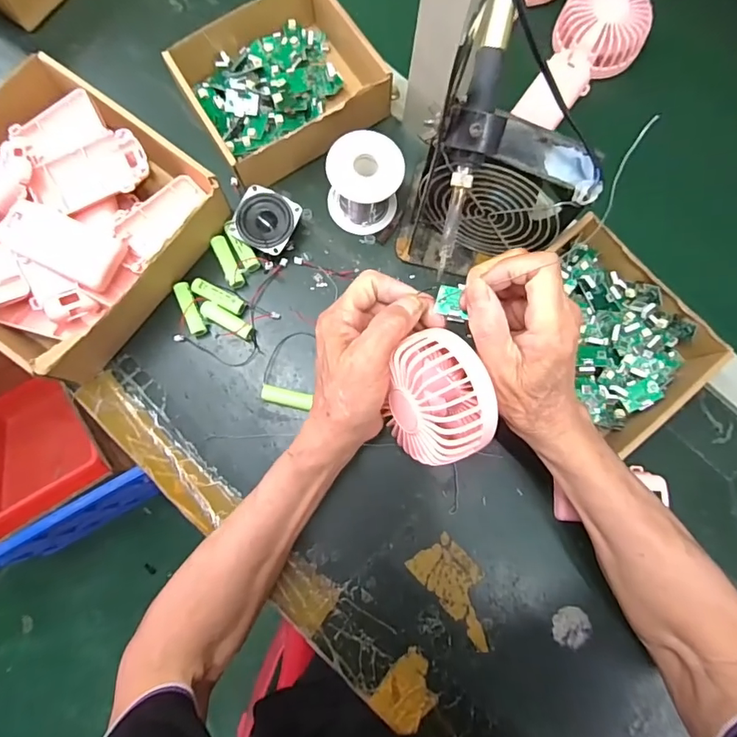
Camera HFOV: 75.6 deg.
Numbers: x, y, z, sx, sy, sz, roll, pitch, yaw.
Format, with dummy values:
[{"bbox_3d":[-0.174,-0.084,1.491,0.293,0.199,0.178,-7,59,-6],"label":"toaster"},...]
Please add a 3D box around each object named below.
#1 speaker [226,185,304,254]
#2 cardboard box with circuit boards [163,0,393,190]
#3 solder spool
[{"bbox_3d":[-0.094,-0.134,0.441,0.054,0.031,0.054,30,80,4],"label":"speaker"},{"bbox_3d":[-0.078,-0.269,0.453,0.172,0.055,0.157,-31,81,-7],"label":"cardboard box with circuit boards"},{"bbox_3d":[-0.004,-0.165,0.428,0.063,0.065,0.059,0,79,-1],"label":"solder spool"}]

